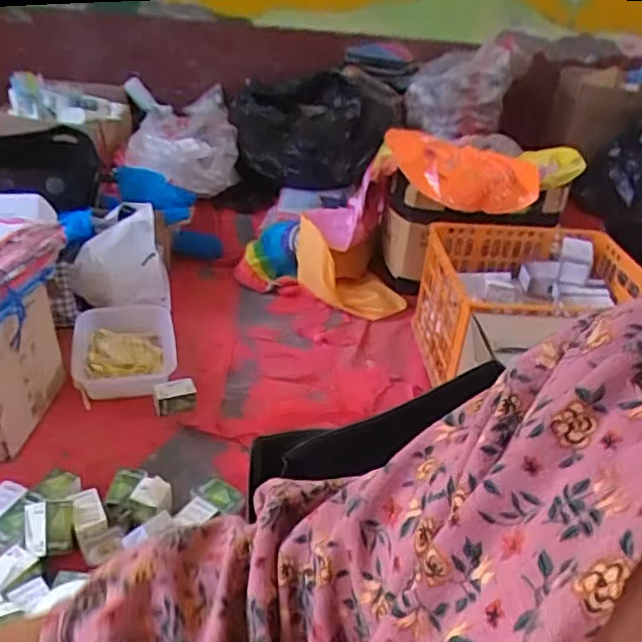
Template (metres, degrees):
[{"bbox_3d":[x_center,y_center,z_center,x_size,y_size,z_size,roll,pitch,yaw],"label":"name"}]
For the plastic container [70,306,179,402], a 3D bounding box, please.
[{"bbox_3d":[-0.438,0.053,1.386,0.227,0.087,0.305,-7,33,-21],"label":"plastic container"}]

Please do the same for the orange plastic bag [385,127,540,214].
[{"bbox_3d":[0.370,-0.391,1.615,0.396,0.130,0.221,9,31,3],"label":"orange plastic bag"}]

